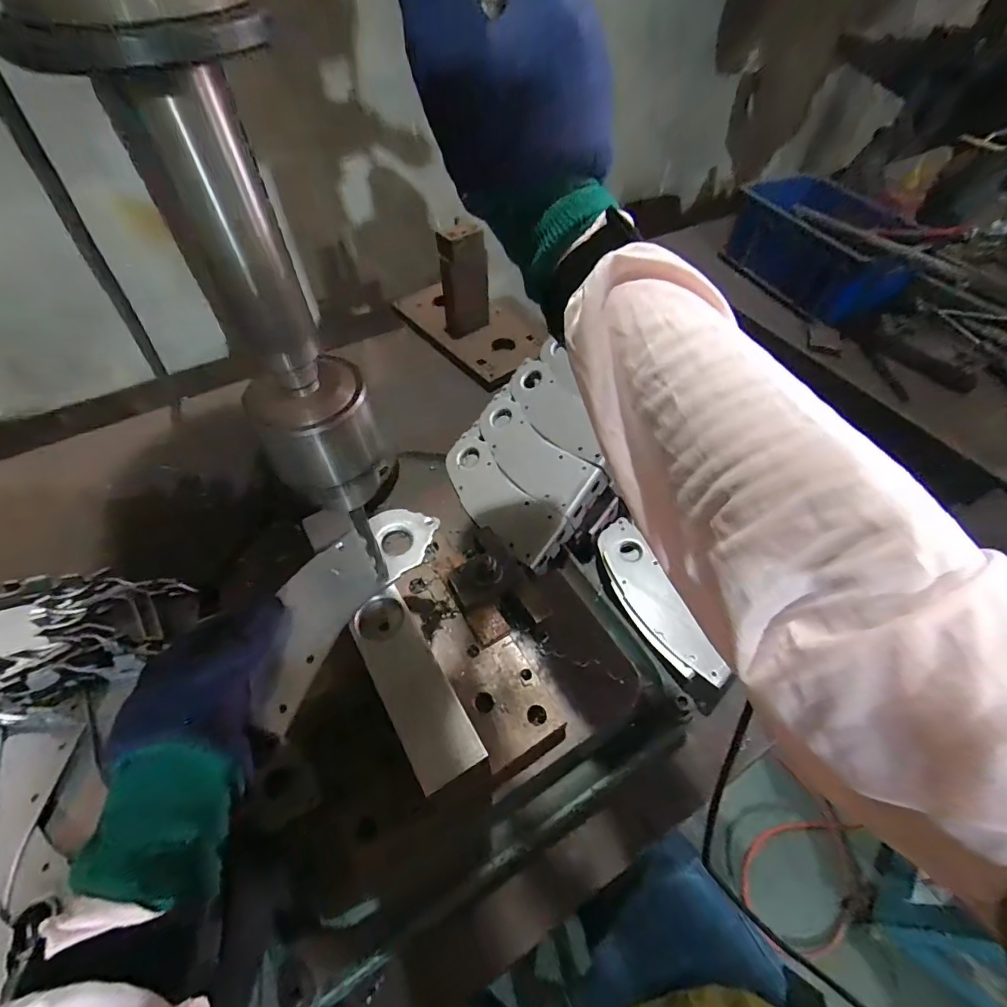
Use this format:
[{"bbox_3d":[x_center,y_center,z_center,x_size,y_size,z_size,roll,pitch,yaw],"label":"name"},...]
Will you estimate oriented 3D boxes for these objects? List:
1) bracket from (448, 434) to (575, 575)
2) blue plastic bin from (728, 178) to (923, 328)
[{"bbox_3d":[-0.004,-0.004,0.521,0.066,0.028,0.176,-44,59,-2],"label":"bracket"},{"bbox_3d":[0.575,-0.470,0.886,0.132,0.150,0.362,-9,56,-7],"label":"blue plastic bin"}]

